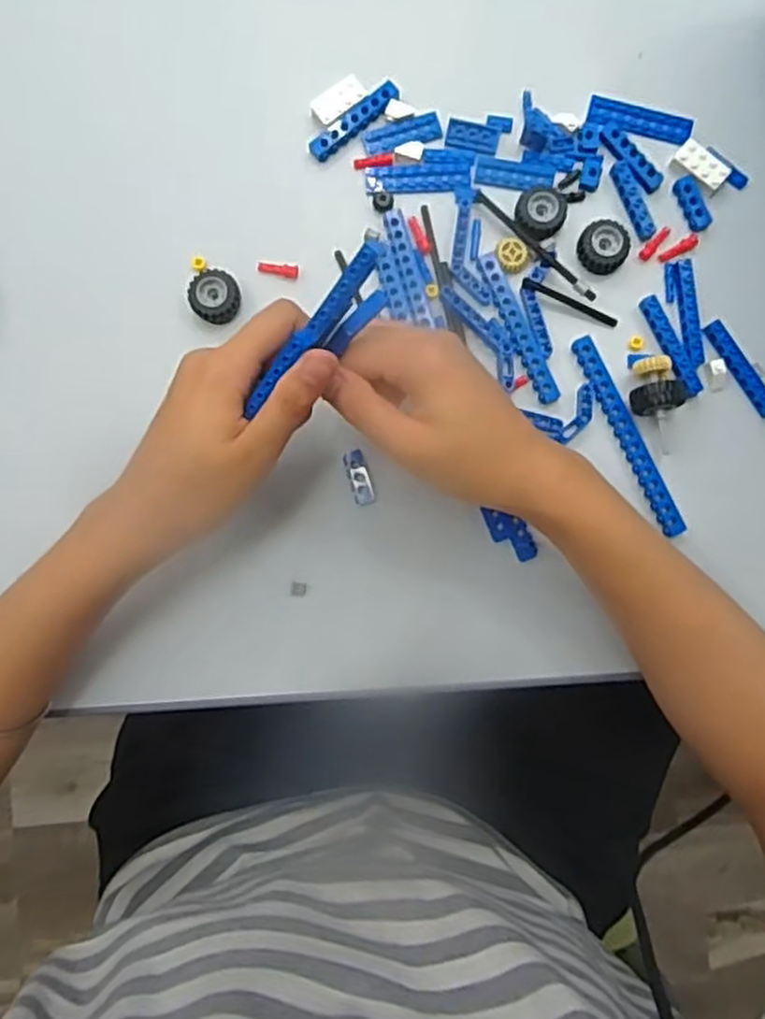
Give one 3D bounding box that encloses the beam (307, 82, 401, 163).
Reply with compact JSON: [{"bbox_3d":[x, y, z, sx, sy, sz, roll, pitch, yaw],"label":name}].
[{"bbox_3d":[-0.017,-0.235,0.439,0.064,0.007,0.012,-39,87,-3],"label":"beam"}]

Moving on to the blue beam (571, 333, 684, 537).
[{"bbox_3d":[0.143,-0.043,0.425,0.011,0.011,0.126,-25,86,-2],"label":"blue beam"}]

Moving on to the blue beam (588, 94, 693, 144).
[{"bbox_3d":[0.156,-0.235,0.440,0.063,0.006,0.023,16,86,1],"label":"blue beam"}]

